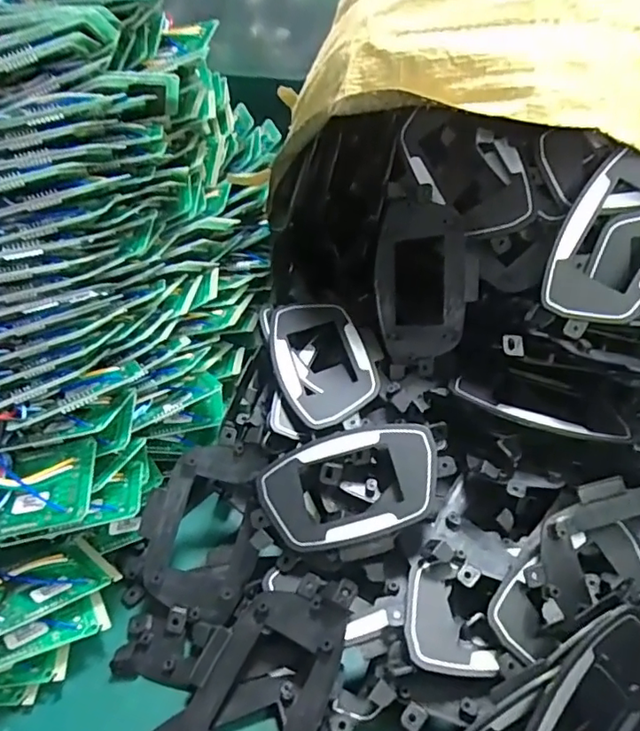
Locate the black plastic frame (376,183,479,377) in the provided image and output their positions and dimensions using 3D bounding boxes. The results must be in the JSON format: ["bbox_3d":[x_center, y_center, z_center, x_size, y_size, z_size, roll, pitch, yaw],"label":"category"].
[{"bbox_3d":[0.064,-0.052,0.354,0.066,0.116,0.008,5,9,36],"label":"black plastic frame"}]

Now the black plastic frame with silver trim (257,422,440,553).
[{"bbox_3d":[0.018,0.068,0.325,0.102,0.008,0.068,-15,61,5],"label":"black plastic frame with silver trim"}]

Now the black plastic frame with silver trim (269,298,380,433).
[{"bbox_3d":[0.000,-0.004,0.373,0.058,0.013,0.100,-12,44,-12],"label":"black plastic frame with silver trim"}]

